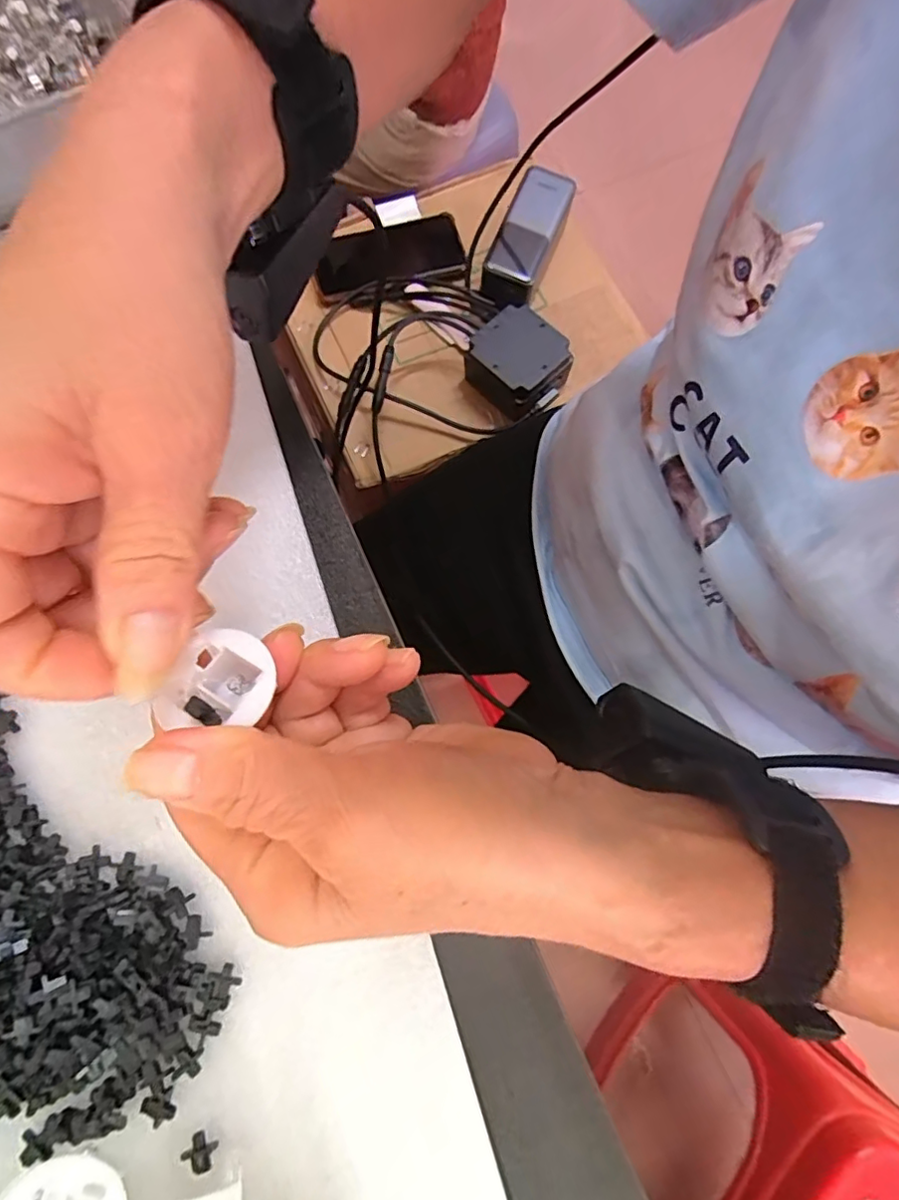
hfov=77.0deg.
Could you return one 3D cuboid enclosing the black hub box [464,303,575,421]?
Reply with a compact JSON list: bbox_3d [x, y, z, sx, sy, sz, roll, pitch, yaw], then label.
[{"bbox_3d":[0.066,-0.220,0.535,0.077,0.055,0.086,-41,81,-11],"label":"black hub box"}]

